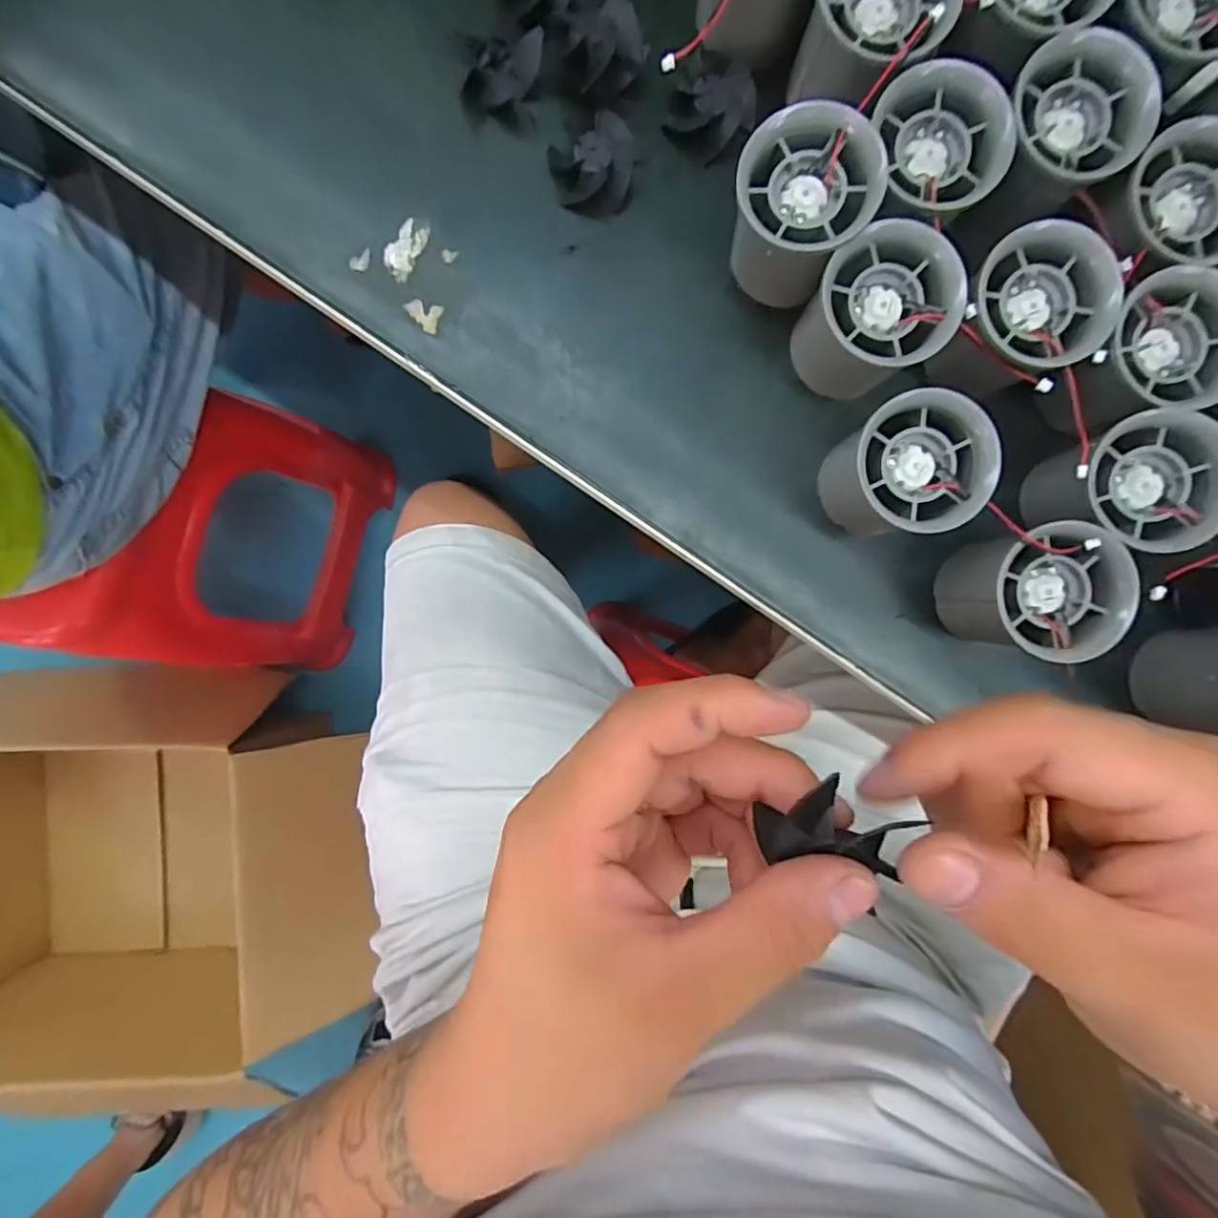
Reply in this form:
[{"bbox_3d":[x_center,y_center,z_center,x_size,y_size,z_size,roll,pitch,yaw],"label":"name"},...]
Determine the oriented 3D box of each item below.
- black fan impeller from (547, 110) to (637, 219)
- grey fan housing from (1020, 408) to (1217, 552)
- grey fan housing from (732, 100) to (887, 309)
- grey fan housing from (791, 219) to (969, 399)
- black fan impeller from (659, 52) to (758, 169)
[{"bbox_3d":[-0.007,-0.205,0.274,0.036,0.016,0.035,-20,93,-1],"label":"black fan impeller"},{"bbox_3d":[0.221,-0.051,0.257,0.054,0.051,0.054,0,93,-2],"label":"grey fan housing"},{"bbox_3d":[0.078,-0.168,0.250,0.054,0.057,0.047,24,92,-3],"label":"grey fan housing"},{"bbox_3d":[0.114,-0.127,0.258,0.055,0.052,0.053,0,93,-2],"label":"grey fan housing"},{"bbox_3d":[0.048,-0.231,0.272,0.039,0.015,0.036,0,93,-2],"label":"black fan impeller"}]

